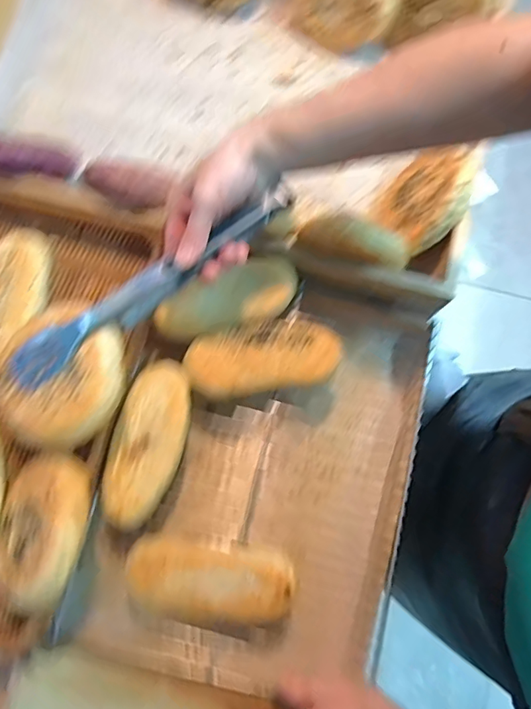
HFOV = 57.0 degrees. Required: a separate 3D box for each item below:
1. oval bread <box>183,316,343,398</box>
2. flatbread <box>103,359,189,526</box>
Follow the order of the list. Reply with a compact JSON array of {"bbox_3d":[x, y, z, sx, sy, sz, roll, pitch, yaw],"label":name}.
[{"bbox_3d":[-0.003,0.005,0.495,0.152,0.044,0.075,-12,79,-3],"label":"oval bread"},{"bbox_3d":[-0.113,0.084,0.480,0.066,0.033,0.154,12,79,2],"label":"flatbread"}]

